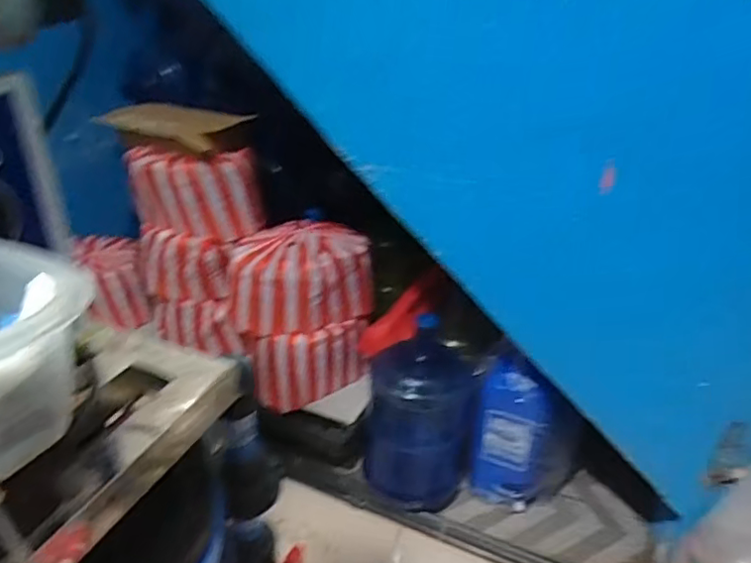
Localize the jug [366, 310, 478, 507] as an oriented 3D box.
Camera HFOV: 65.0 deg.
[{"bbox_3d":[0.109,0.322,1.448,0.255,0.420,0.225,4,29,4],"label":"jug"}]

